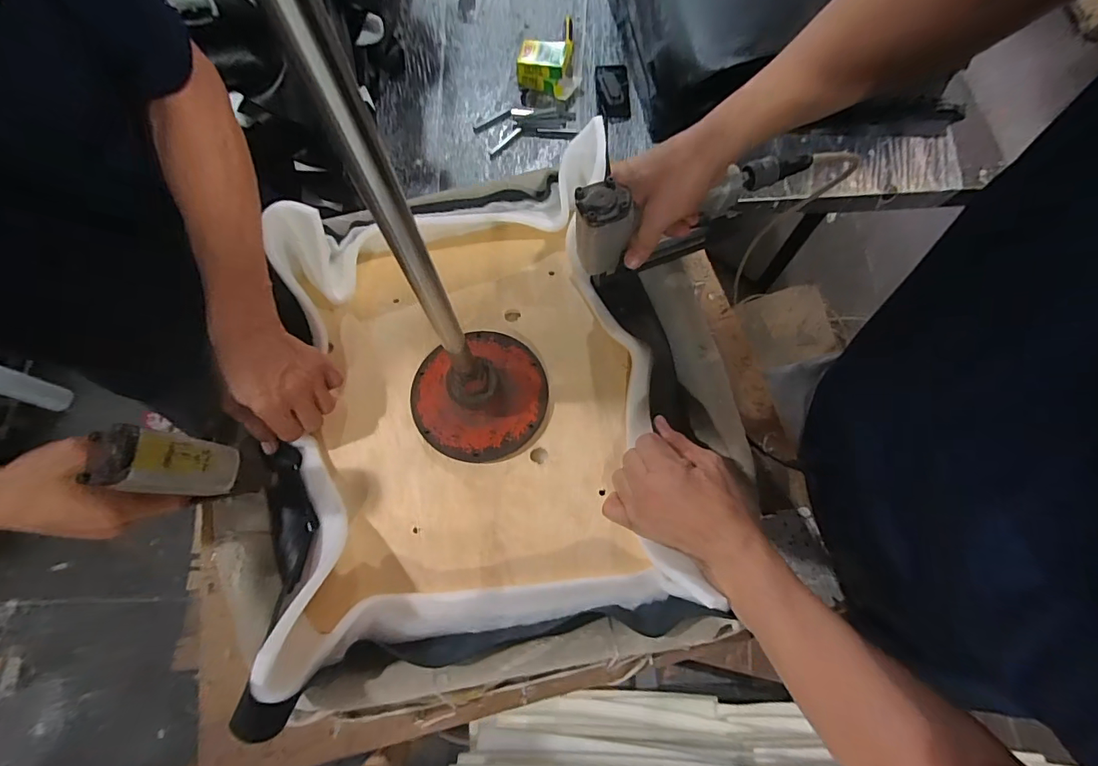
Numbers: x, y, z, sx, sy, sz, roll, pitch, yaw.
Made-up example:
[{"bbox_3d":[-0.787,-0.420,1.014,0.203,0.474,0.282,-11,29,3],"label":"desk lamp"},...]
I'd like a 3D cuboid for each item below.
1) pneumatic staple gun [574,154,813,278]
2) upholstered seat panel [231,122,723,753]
[{"bbox_3d":[0.139,-0.174,0.491,0.251,0.110,0.039,-18,70,-11],"label":"pneumatic staple gun"},{"bbox_3d":[-0.090,0.007,0.481,0.413,0.091,0.496,-12,69,-3],"label":"upholstered seat panel"}]

